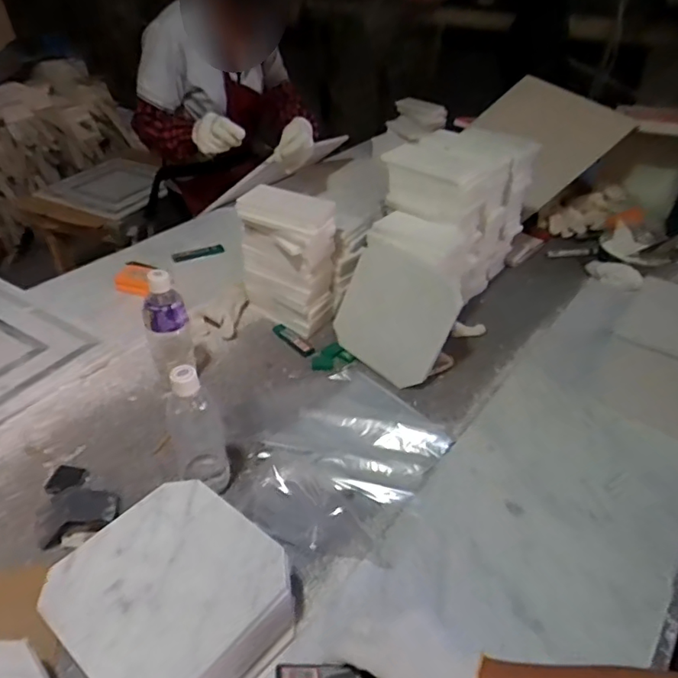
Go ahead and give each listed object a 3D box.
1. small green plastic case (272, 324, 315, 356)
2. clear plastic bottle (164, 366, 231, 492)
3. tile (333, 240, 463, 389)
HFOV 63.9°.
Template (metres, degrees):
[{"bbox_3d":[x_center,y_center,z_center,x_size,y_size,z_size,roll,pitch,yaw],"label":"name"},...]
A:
[{"bbox_3d":[-0.082,0.001,0.986,0.027,0.014,0.096,-30,49,-33],"label":"small green plastic case"},{"bbox_3d":[-0.178,0.127,0.685,0.066,0.208,0.056,-14,42,-18],"label":"clear plastic bottle"},{"bbox_3d":[0.092,-0.043,0.922,0.194,0.198,0.016,32,14,24],"label":"tile"}]

